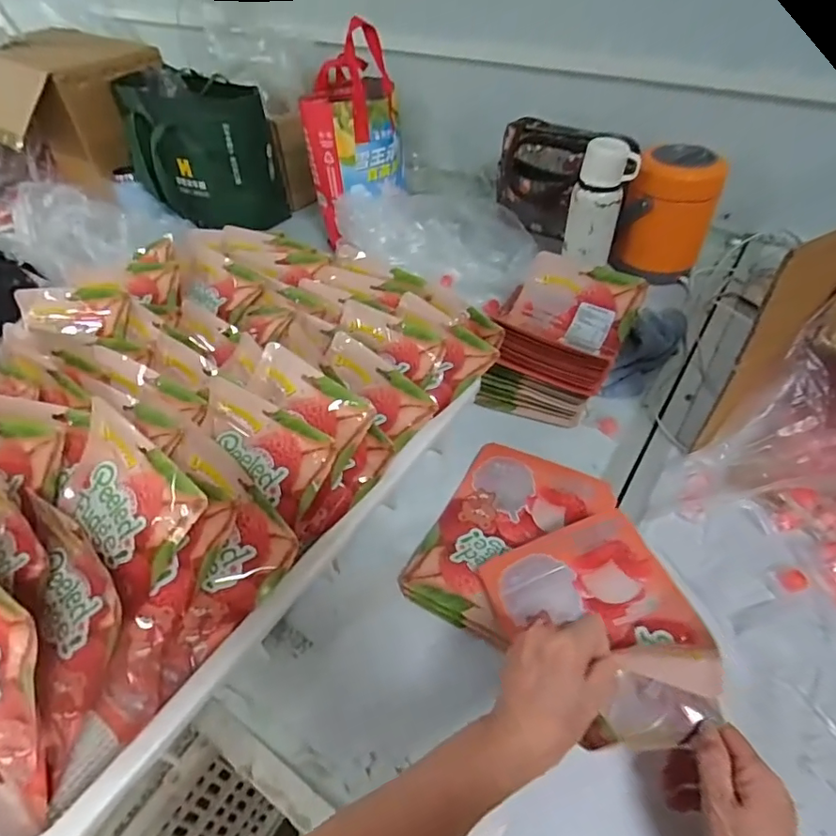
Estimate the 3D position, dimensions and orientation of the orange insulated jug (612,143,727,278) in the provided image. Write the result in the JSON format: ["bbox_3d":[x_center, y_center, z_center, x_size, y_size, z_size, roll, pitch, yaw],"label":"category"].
[{"bbox_3d":[0.425,-0.350,0.914,0.141,0.194,0.116,22,51,21],"label":"orange insulated jug"}]

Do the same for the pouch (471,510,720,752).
[{"bbox_3d":[0.161,0.169,0.461,0.149,0.093,0.203,-15,47,-11],"label":"pouch"}]

